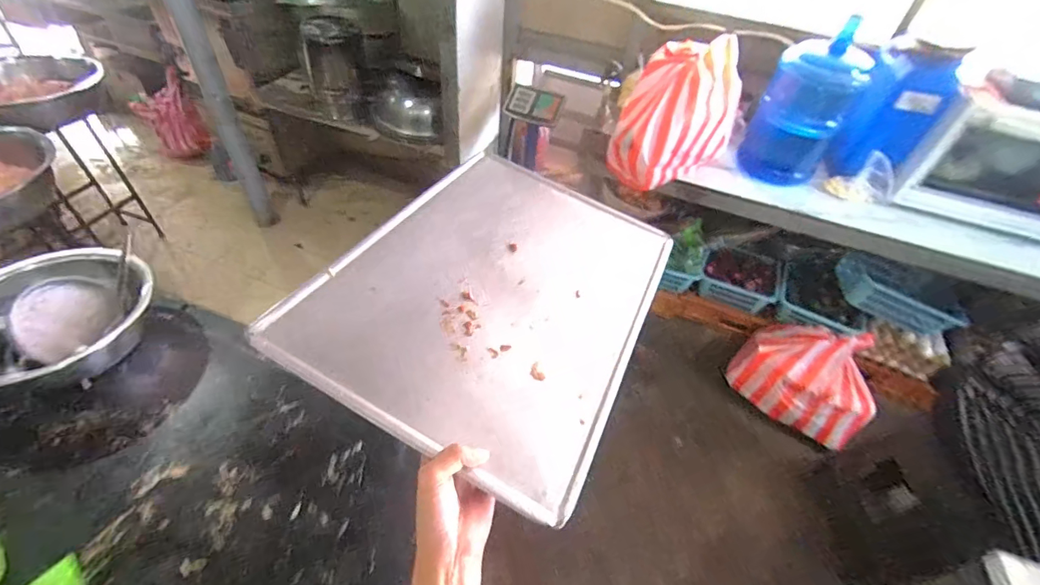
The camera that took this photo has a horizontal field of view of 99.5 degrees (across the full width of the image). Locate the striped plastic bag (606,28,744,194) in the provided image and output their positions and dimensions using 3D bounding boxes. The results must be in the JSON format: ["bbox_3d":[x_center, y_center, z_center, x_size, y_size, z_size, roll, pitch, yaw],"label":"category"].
[{"bbox_3d":[0.479,-0.525,1.336,0.311,0.383,0.278,26,52,16],"label":"striped plastic bag"}]

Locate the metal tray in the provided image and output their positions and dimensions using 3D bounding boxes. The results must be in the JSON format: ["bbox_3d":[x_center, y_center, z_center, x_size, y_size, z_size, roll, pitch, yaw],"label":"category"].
[{"bbox_3d":[-0.013,-0.018,0.529,0.323,0.014,0.448,28,48,9],"label":"metal tray"}]

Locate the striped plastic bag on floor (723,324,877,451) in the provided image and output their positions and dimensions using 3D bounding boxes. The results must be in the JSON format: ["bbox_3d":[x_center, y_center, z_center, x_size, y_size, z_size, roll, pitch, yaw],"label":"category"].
[{"bbox_3d":[1.079,0.303,1.644,0.360,0.279,0.450,-27,57,-25],"label":"striped plastic bag on floor"}]

